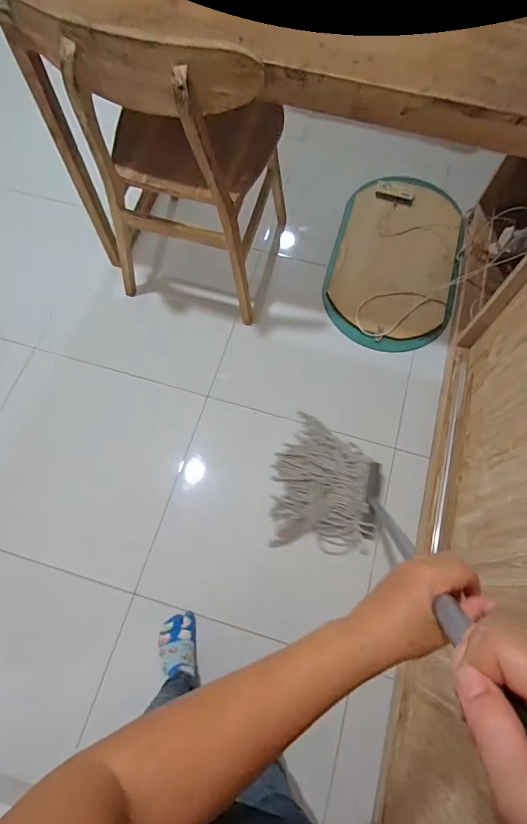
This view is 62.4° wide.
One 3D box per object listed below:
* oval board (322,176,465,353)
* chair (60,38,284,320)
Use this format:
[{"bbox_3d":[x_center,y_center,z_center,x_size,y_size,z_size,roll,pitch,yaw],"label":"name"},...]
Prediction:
[{"bbox_3d":[0.470,-0.552,1.556,0.440,0.052,0.741,15,69,5],"label":"oval board"},{"bbox_3d":[-0.227,-0.677,1.173,0.509,0.737,0.406,11,69,4],"label":"chair"}]

